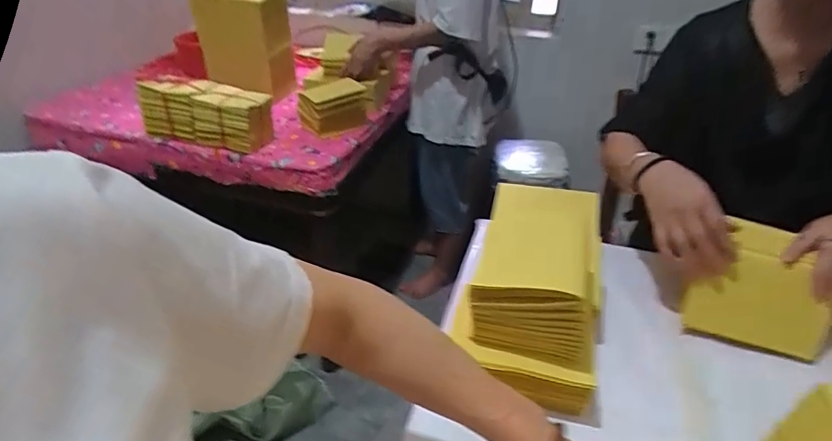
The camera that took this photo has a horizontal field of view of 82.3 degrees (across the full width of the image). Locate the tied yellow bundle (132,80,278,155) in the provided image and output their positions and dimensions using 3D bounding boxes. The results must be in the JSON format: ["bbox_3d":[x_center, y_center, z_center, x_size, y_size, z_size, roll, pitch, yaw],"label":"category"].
[{"bbox_3d":[-0.530,-0.277,1.231,0.351,0.135,0.125,10,35,11],"label":"tied yellow bundle"}]

